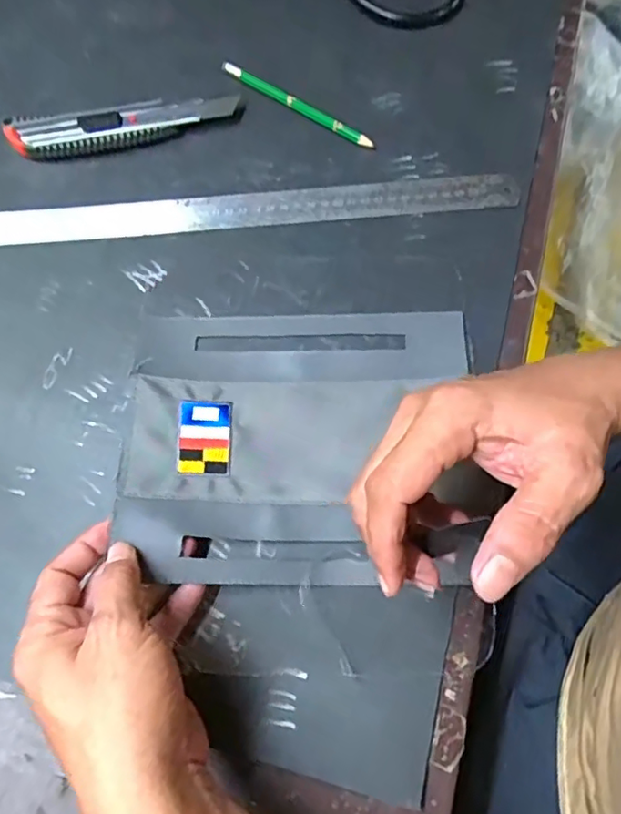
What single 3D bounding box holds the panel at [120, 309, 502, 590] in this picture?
[{"bbox_3d":[-0.008,0.016,0.358,0.207,0.025,0.175,1,72,0],"label":"panel"}]

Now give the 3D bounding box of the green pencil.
[{"bbox_3d":[-0.012,-0.234,0.445,0.140,0.005,0.008,34,75,10],"label":"green pencil"}]

